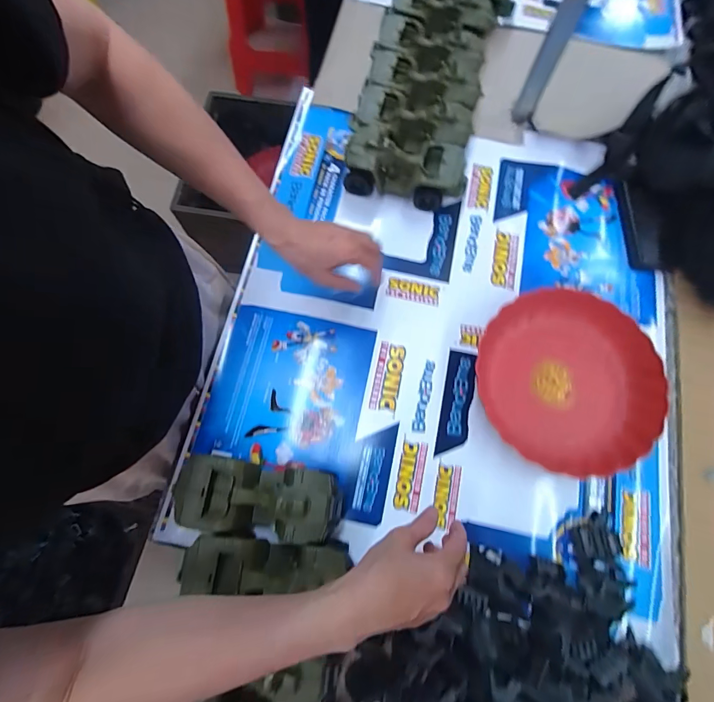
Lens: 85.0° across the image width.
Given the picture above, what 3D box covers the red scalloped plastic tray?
[{"bbox_3d":[0.284,0.037,0.527,0.233,0.039,0.240,-11,74,-4],"label":"red scalloped plastic tray"}]

